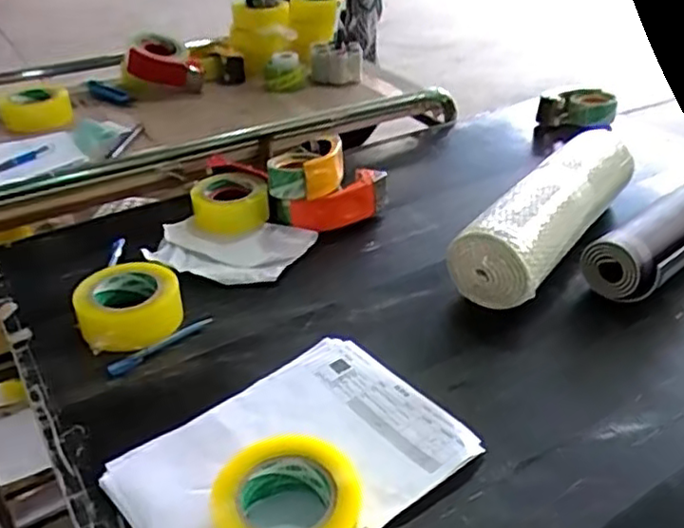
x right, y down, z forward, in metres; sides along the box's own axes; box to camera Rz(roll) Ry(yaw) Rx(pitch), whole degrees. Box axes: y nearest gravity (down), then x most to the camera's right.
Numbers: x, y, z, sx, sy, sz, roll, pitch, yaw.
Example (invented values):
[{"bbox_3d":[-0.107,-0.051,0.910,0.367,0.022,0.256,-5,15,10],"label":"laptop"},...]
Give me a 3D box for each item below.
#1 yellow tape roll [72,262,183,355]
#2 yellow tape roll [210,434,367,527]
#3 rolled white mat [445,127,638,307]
[{"bbox_3d":[-0.260,0.051,0.813,0.119,0.041,0.122,1,34,0],"label":"yellow tape roll"},{"bbox_3d":[-0.046,0.210,0.565,0.121,0.054,0.122,1,34,0],"label":"yellow tape roll"},{"bbox_3d":[0.300,-0.073,0.948,0.110,0.104,0.411,23,40,29],"label":"rolled white mat"}]

